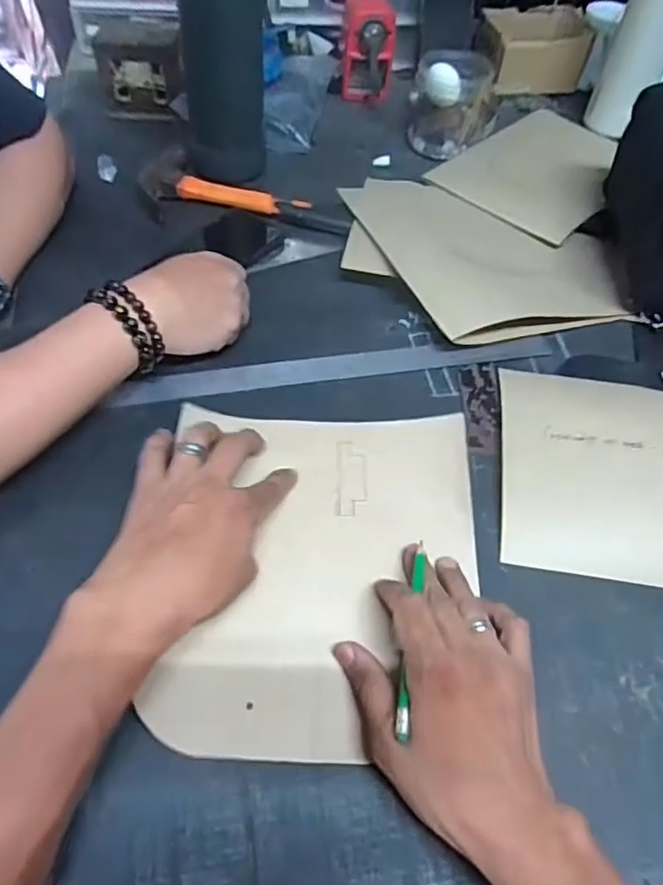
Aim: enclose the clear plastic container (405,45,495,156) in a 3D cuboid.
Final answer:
[{"bbox_3d":[0.158,-0.458,0.776,0.099,0.097,0.101,11,55,3],"label":"clear plastic container"}]

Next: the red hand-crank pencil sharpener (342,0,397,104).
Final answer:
[{"bbox_3d":[0.053,-0.566,0.832,0.073,0.114,0.061,3,55,-3],"label":"red hand-crank pencil sharpener"}]

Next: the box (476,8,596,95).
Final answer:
[{"bbox_3d":[0.313,-0.611,0.899,0.158,0.071,0.132,1,56,-1],"label":"box"}]

